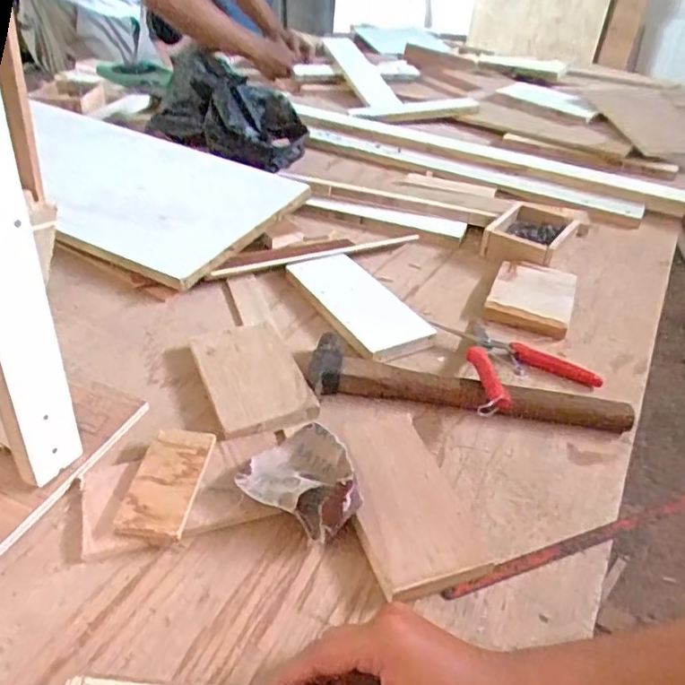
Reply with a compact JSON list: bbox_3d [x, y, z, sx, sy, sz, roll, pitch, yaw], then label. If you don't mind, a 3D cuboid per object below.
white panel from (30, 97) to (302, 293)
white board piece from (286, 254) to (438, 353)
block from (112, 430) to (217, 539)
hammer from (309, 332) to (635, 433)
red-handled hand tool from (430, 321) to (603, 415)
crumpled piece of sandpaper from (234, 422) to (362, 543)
[{"bbox_3d":[-0.327,-0.227,0.863,0.496,0.033,0.273,22,51,18],"label":"white panel"},{"bbox_3d":[0.017,-0.050,0.701,0.080,0.021,0.186,-18,42,-27],"label":"white board piece"},{"bbox_3d":[-0.137,0.109,0.474,0.051,0.015,0.099,6,37,2],"label":"block"},{"bbox_3d":[0.122,0.038,0.591,0.304,0.031,0.075,7,37,4],"label":"hammer"},{"bbox_3d":[0.183,0.015,0.618,0.149,0.022,0.155,-5,38,-12],"label":"red-handled hand tool"},{"bbox_3d":[-0.024,0.097,0.466,0.096,0.029,0.083,25,42,26],"label":"crumpled piece of sandpaper"}]

